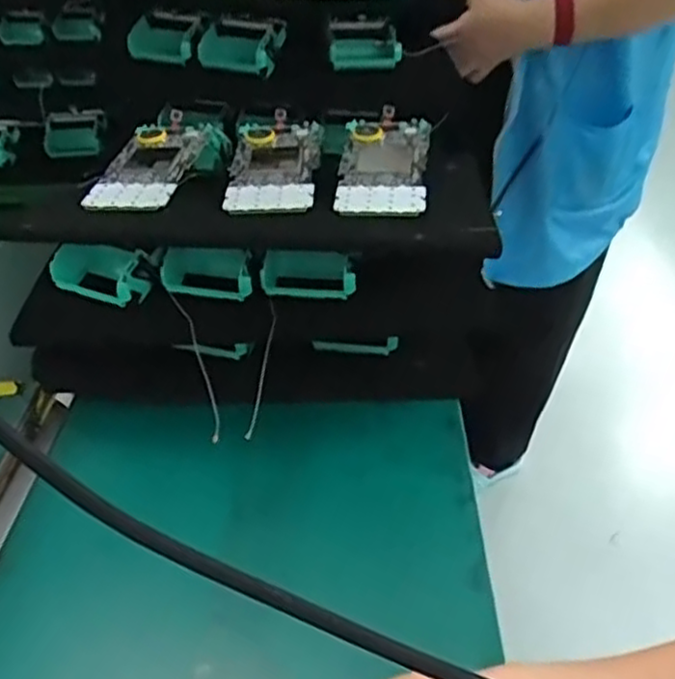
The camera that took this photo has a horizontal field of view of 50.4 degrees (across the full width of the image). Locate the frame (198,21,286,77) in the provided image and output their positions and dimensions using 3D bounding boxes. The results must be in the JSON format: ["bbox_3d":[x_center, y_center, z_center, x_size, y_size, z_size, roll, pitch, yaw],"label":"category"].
[{"bbox_3d":[-0.088,-0.273,0.671,0.072,0.038,0.046,14,39,21],"label":"frame"}]

